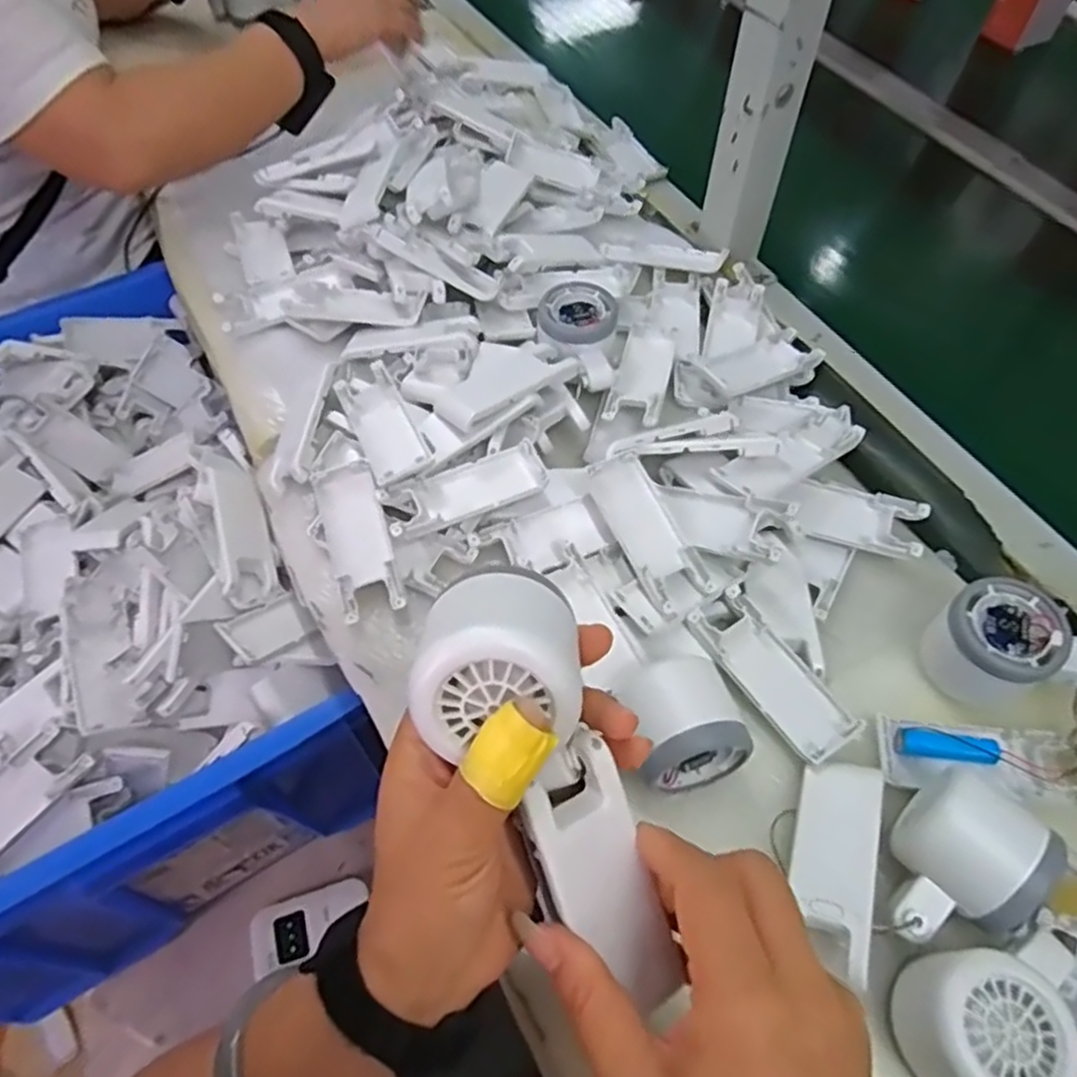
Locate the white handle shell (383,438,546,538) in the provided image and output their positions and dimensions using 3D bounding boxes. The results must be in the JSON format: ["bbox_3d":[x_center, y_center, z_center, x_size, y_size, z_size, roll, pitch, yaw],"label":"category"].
[{"bbox_3d":[-0.047,-0.026,0.470,0.102,0.029,0.038,-22,60,-14],"label":"white handle shell"}]

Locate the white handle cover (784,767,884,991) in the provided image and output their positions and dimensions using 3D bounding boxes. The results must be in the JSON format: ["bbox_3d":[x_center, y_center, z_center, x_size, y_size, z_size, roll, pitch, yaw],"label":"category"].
[{"bbox_3d":[0.146,0.160,0.356,0.040,0.011,0.098,3,50,30],"label":"white handle cover"}]

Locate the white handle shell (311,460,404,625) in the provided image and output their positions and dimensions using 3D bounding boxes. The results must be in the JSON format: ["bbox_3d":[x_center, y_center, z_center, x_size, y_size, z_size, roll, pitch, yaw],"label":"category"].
[{"bbox_3d":[-0.115,0.000,0.458,0.039,0.027,0.105,-16,59,-11],"label":"white handle shell"}]

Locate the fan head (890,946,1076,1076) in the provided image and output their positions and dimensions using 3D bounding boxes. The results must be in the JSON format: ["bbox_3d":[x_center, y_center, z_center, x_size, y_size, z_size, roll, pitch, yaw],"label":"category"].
[{"bbox_3d":[0.186,0.211,0.311,0.058,0.051,0.056,0,57,0],"label":"fan head"}]

